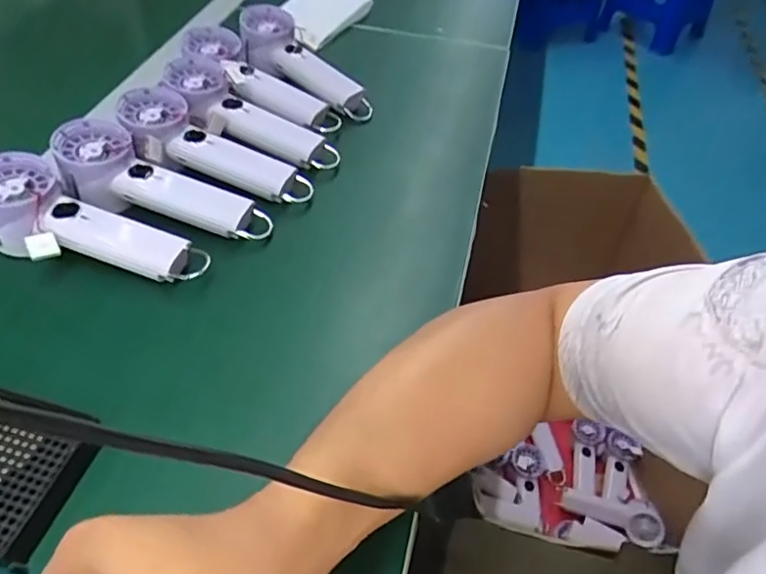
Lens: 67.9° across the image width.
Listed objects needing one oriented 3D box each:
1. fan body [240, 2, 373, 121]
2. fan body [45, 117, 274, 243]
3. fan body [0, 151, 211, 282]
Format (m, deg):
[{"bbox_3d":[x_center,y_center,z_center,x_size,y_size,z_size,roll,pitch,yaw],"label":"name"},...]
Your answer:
[{"bbox_3d":[-0.090,-0.256,0.653,0.197,0.034,0.069,42,56,10],"label":"fan body"},{"bbox_3d":[-0.195,-0.086,0.506,0.194,0.035,0.063,23,49,-3],"label":"fan body"},{"bbox_3d":[-0.243,-0.042,0.471,0.197,0.054,0.077,22,48,-4],"label":"fan body"}]

